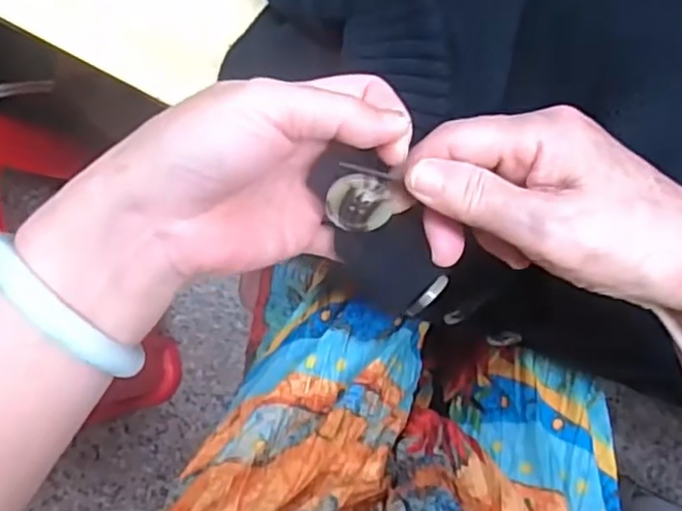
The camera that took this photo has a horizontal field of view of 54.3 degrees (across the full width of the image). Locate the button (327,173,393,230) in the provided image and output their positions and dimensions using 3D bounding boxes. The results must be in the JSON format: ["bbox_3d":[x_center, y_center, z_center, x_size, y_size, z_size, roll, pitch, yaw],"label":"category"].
[{"bbox_3d":[0.007,-0.020,0.261,0.024,0.004,0.025,-1,131,-2],"label":"button"}]

